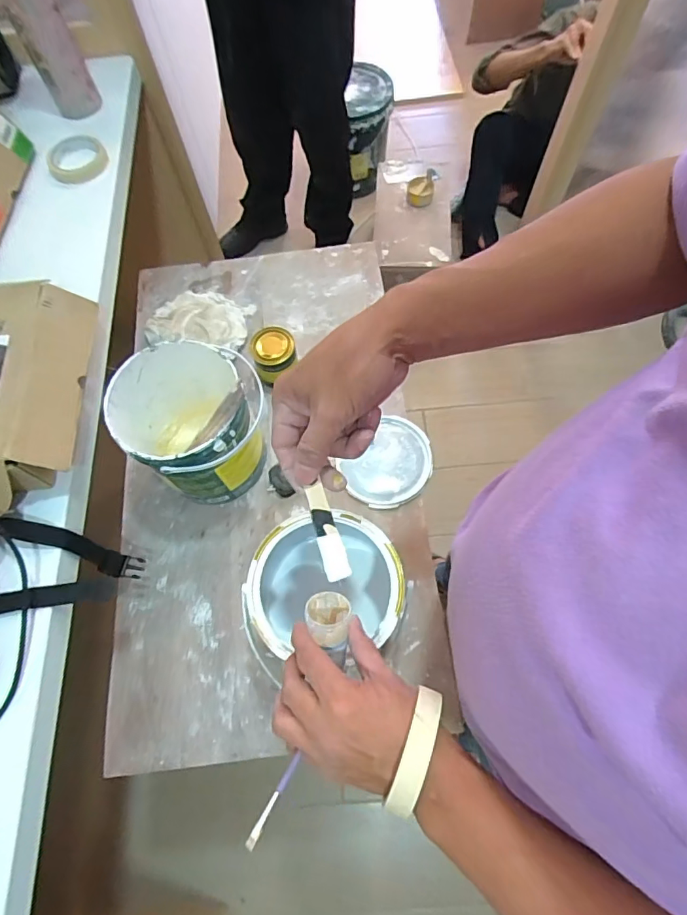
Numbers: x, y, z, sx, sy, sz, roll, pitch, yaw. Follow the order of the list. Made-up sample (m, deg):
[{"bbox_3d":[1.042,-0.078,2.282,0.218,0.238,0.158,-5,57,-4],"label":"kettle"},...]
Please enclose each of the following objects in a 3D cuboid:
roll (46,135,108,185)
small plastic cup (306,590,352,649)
[{"bbox_3d":[-0.464,-0.522,0.834,0.096,0.025,0.094,-1,66,2],"label":"roll"},{"bbox_3d":[-0.014,0.145,0.421,0.039,0.033,0.042,-1,27,-10],"label":"small plastic cup"}]

